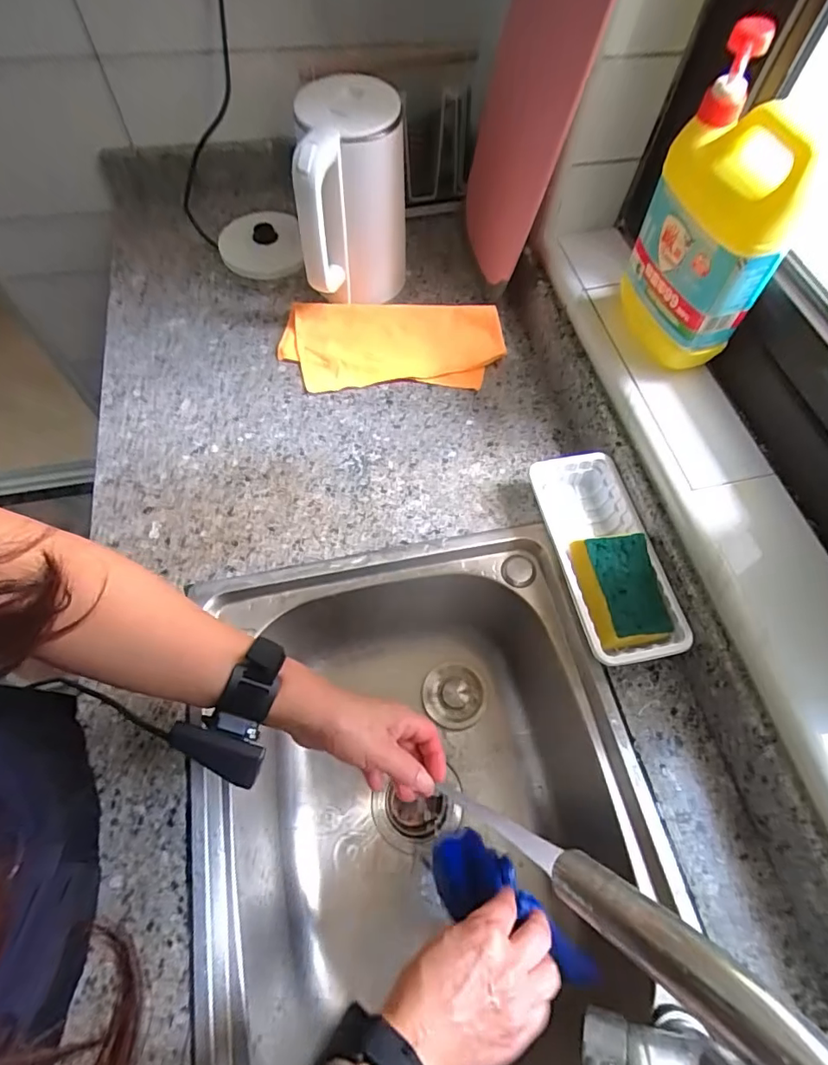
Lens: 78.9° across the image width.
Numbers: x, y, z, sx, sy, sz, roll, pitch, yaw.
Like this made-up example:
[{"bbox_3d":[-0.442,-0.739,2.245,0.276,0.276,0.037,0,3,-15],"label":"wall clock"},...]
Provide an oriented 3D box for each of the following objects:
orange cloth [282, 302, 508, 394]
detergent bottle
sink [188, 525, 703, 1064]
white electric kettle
[{"bbox_3d":[-0.029,-0.251,0.675,0.283,0.016,0.137,0,74,-1],"label":"orange cloth"},{"bbox_3d":[0.275,-0.283,0.463,0.065,0.225,0.136,-10,63,-7],"label":"detergent bottle"},{"bbox_3d":[0.021,0.290,0.540,0.414,0.243,0.495,-9,63,-7],"label":"sink"},{"bbox_3d":[-0.077,-0.394,0.624,0.123,0.236,0.138,1,62,-2],"label":"white electric kettle"}]

